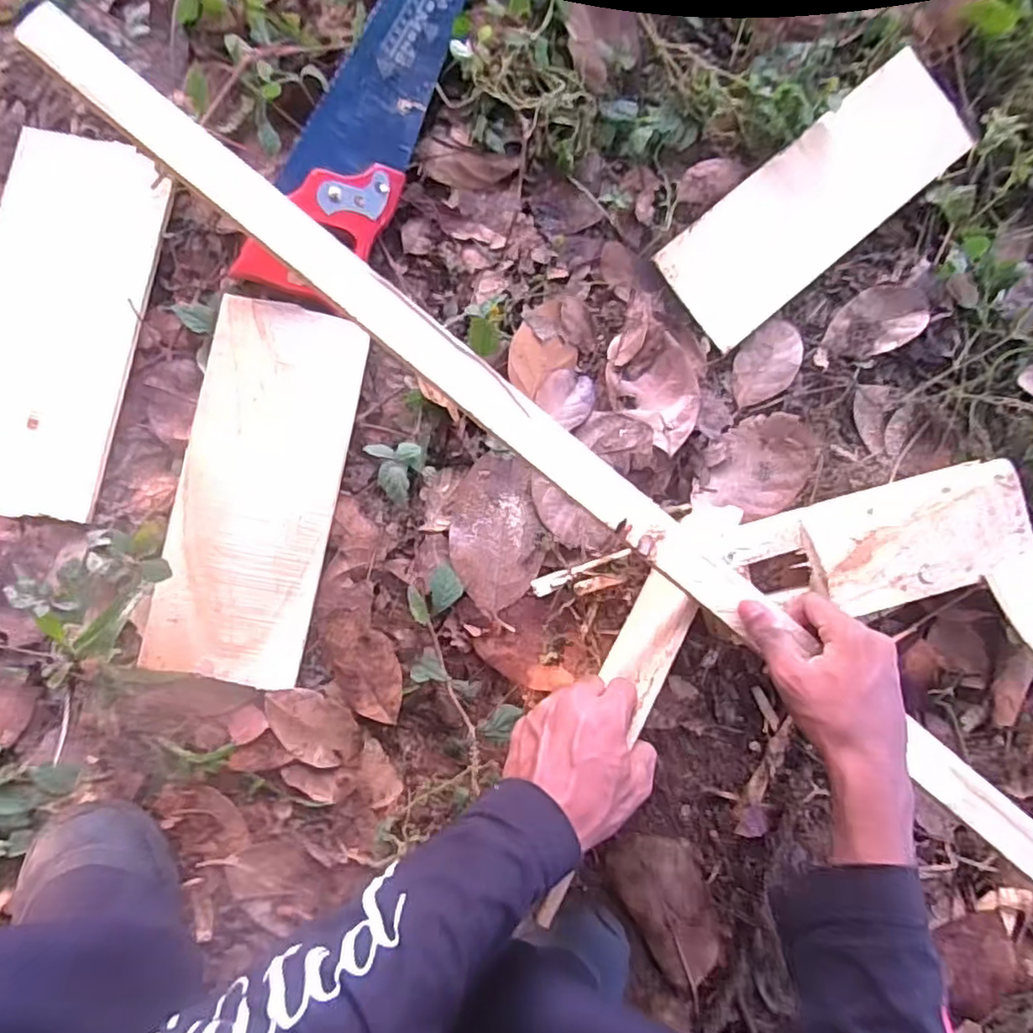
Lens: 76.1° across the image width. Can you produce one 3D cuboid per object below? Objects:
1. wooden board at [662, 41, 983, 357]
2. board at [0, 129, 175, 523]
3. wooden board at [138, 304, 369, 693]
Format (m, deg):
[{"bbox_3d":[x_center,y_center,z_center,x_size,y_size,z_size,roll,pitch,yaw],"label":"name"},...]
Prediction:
[{"bbox_3d":[0.272,-0.288,0.604,0.298,0.013,0.107,-40,95,1],"label":"wooden board"},{"bbox_3d":[-0.372,-0.157,0.529,0.124,0.011,0.307,11,83,-7],"label":"board"},{"bbox_3d":[-0.210,-0.023,0.540,0.121,0.010,0.306,11,83,-7],"label":"wooden board"}]

